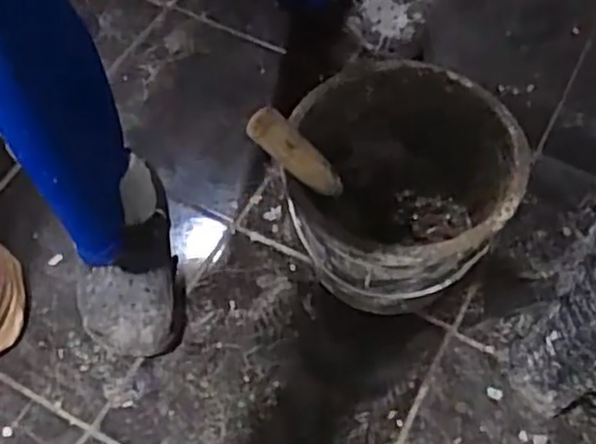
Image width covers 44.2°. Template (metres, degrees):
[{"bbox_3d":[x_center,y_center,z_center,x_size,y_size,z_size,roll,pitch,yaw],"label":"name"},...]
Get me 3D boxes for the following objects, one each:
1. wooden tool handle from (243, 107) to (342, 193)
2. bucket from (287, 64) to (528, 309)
[{"bbox_3d":[0.000,-0.065,0.720,0.034,0.121,0.027,-16,48,38],"label":"wooden tool handle"},{"bbox_3d":[0.113,-0.018,0.851,0.238,0.214,0.245,0,58,0],"label":"bucket"}]

